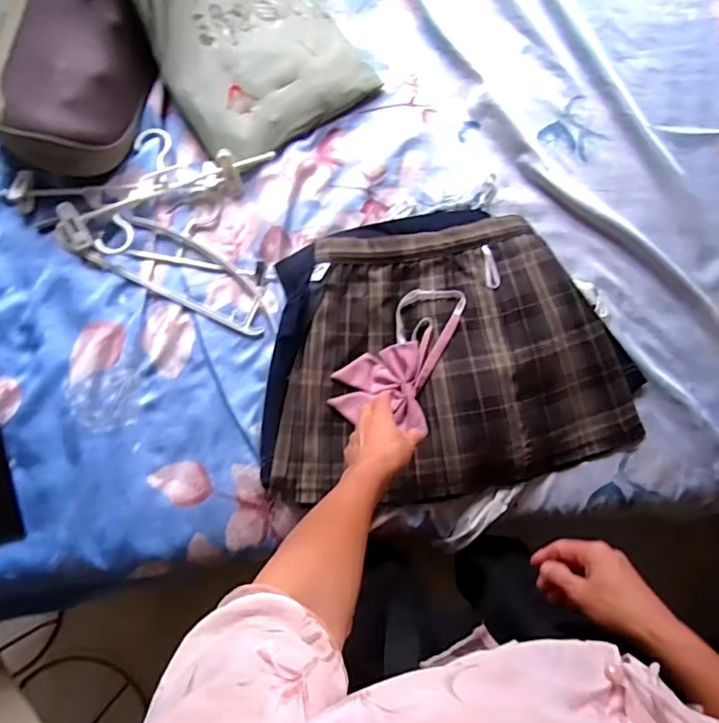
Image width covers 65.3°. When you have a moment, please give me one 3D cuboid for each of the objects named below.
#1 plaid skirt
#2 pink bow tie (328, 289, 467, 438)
[{"bbox_3d":[0.132,-0.006,0.829,0.530,0.056,0.387,-9,86,-3],"label":"plaid skirt"},{"bbox_3d":[0.055,-0.012,0.814,0.142,0.031,0.209,17,85,-2],"label":"pink bow tie"}]

